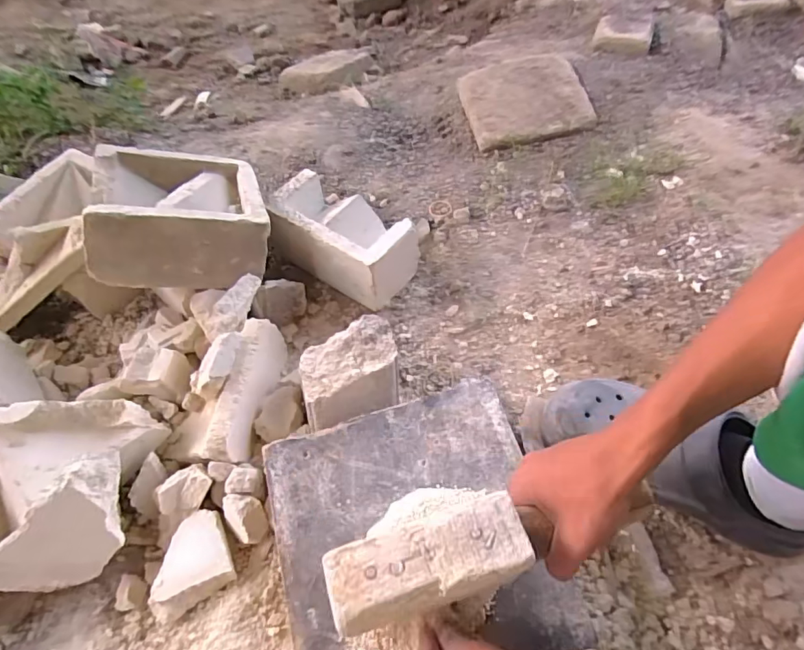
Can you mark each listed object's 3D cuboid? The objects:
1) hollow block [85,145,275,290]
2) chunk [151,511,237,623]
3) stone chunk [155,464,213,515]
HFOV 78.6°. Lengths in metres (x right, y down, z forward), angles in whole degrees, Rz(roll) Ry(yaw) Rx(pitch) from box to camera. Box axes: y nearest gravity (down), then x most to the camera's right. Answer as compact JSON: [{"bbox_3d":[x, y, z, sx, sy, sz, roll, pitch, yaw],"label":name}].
[{"bbox_3d":[-0.297,-0.147,0.657,0.201,0.111,0.201,-4,39,-24],"label":"hollow block"},{"bbox_3d":[-0.206,0.225,0.471,0.076,0.022,0.073,-32,59,-16],"label":"chunk"},{"bbox_3d":[-0.222,0.170,0.506,0.054,0.028,0.038,-12,56,-5],"label":"stone chunk"}]

